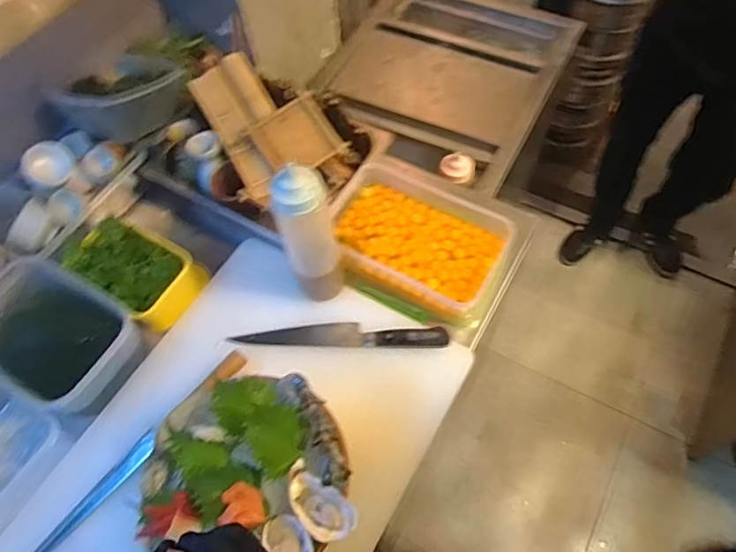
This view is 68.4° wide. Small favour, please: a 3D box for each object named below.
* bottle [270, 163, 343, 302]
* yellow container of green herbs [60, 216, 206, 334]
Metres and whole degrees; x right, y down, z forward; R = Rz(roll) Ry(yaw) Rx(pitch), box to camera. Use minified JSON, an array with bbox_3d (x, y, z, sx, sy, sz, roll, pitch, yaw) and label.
[{"bbox_3d":[-0.070,-0.044,0.683,0.064,0.233,0.058,-14,61,-5],"label":"bottle"},{"bbox_3d":[-0.351,-0.014,0.819,0.181,0.070,0.126,31,66,19],"label":"yellow container of green herbs"}]

